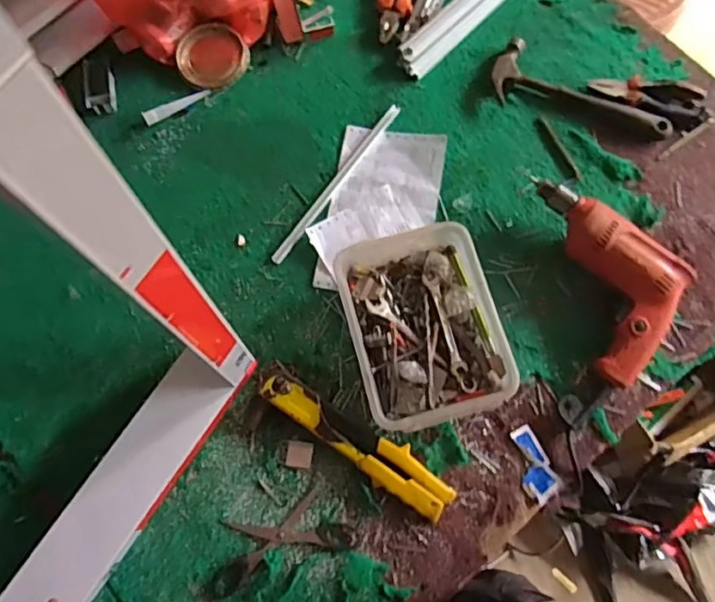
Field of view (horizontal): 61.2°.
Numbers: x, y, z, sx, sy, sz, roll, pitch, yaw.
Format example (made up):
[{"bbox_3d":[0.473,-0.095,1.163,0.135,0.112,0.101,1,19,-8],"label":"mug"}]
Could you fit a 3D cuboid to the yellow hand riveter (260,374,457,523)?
[{"bbox_3d":[-0.002,0.162,0.687,0.238,0.029,0.050,31,75,8],"label":"yellow hand riveter"}]

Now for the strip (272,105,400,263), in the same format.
[{"bbox_3d":[-0.026,-0.159,0.798,0.018,0.010,0.273,34,75,8],"label":"strip"}]

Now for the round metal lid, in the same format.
[{"bbox_3d":[-0.203,-0.344,0.850,0.095,0.021,0.088,0,73,-1],"label":"round metal lid"}]

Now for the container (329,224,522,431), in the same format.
[{"bbox_3d":[0.076,0.028,0.714,0.168,0.054,0.226,-14,74,-6],"label":"container"}]

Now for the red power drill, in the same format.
[{"bbox_3d":[0.320,-0.041,0.728,0.125,0.061,0.258,-14,74,-5],"label":"red power drill"}]

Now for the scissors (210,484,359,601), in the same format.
[{"bbox_3d":[-0.089,0.263,0.667,0.161,0.004,0.070,-19,75,-7],"label":"scissors"}]

